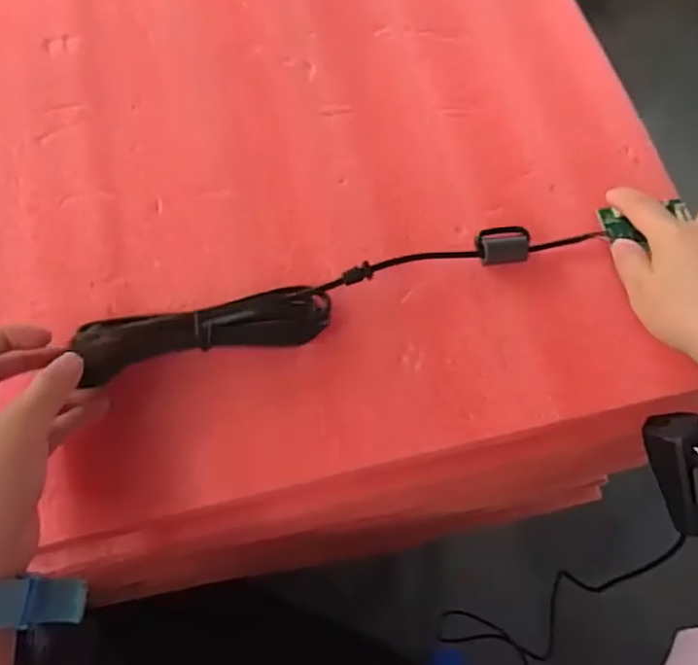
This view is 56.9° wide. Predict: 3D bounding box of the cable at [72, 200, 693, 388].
[{"bbox_3d":[0.030,-0.035,0.395,0.371,0.022,0.040,-16,71,-14],"label":"cable"}]

